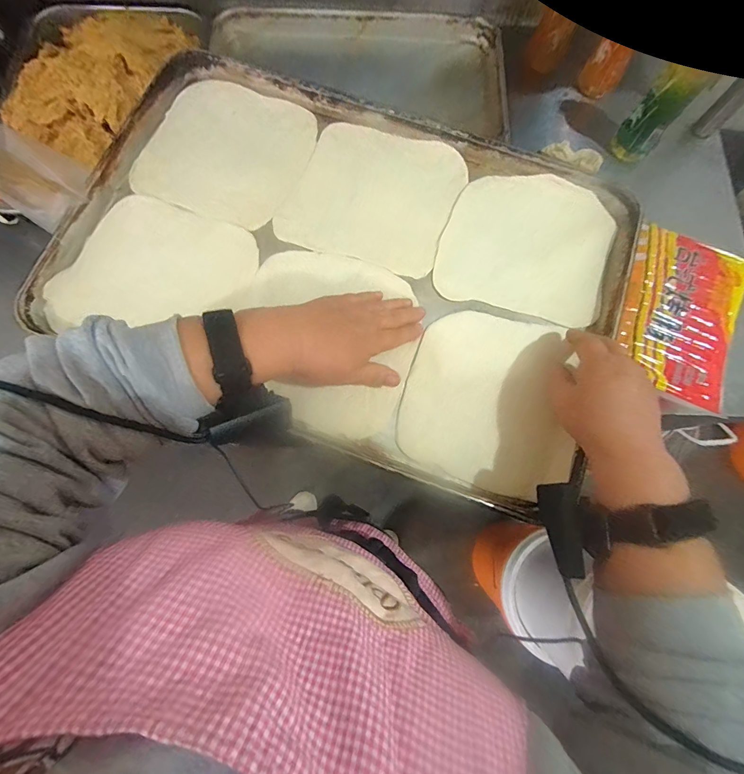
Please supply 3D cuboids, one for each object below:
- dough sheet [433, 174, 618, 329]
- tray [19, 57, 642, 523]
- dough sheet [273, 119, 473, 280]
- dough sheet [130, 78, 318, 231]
[{"bbox_3d":[0.181,-0.168,0.431,0.186,0.009,0.177,17,79,4],"label":"dough sheet"},{"bbox_3d":[-0.033,-0.146,0.413,0.583,0.026,0.397,20,77,4],"label":"tray"},{"bbox_3d":[0.003,-0.231,0.440,0.186,0.006,0.186,22,77,4],"label":"dough sheet"},{"bbox_3d":[-0.179,-0.294,0.449,0.190,0.007,0.191,23,78,4],"label":"dough sheet"}]

